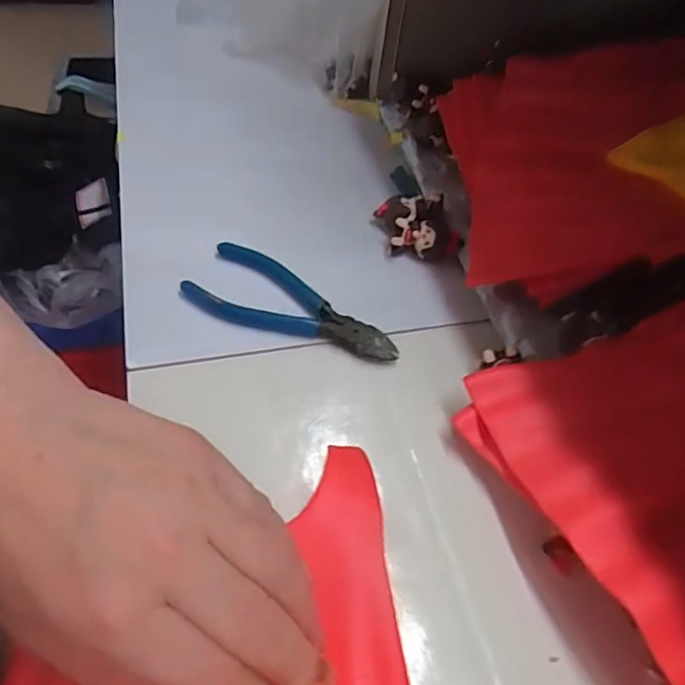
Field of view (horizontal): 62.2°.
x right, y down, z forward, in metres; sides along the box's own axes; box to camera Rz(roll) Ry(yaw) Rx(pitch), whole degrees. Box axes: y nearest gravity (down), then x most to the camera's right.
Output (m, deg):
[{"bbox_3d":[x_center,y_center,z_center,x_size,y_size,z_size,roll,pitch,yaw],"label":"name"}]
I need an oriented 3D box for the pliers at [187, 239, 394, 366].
[{"bbox_3d":[-0.028,-0.020,0.327,0.125,0.013,0.050,24,52,13],"label":"pliers"}]

